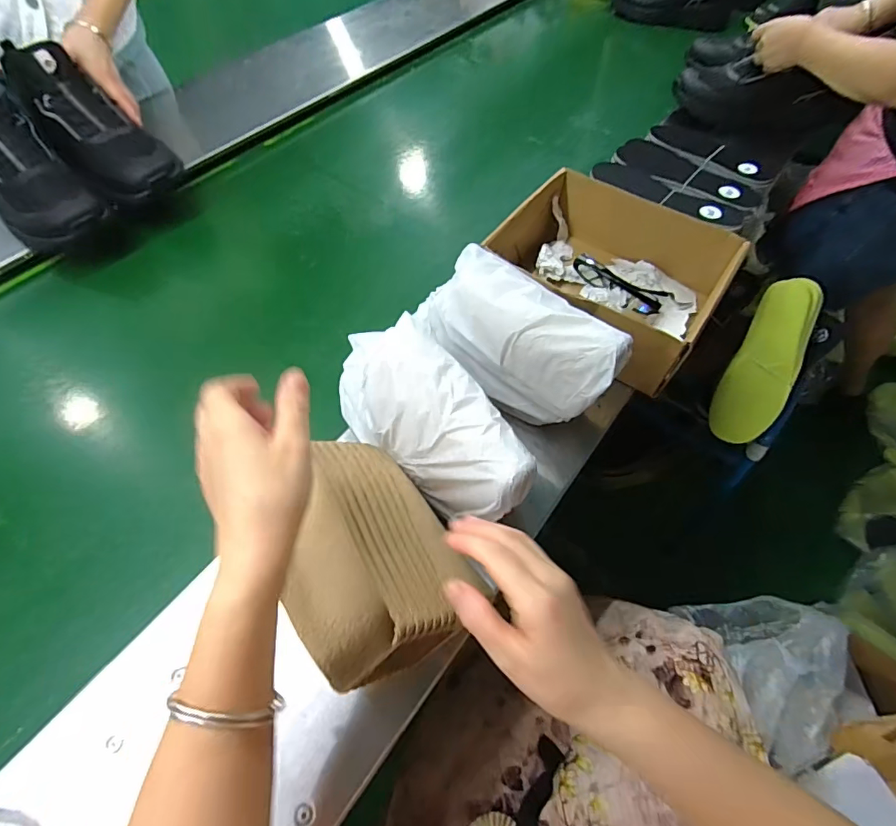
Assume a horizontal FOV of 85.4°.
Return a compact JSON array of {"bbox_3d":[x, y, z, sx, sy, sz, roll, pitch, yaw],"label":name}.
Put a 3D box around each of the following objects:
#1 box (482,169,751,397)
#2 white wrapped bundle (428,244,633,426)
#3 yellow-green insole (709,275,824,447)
[{"bbox_3d":[0.211,-0.184,0.636,0.269,0.097,0.239,34,63,17],"label":"box"},{"bbox_3d":[0.075,-0.077,0.524,0.094,0.117,0.215,-38,67,-23],"label":"white wrapped bundle"},{"bbox_3d":[0.557,-0.089,0.843,0.111,0.042,0.322,26,86,13],"label":"yellow-green insole"}]

